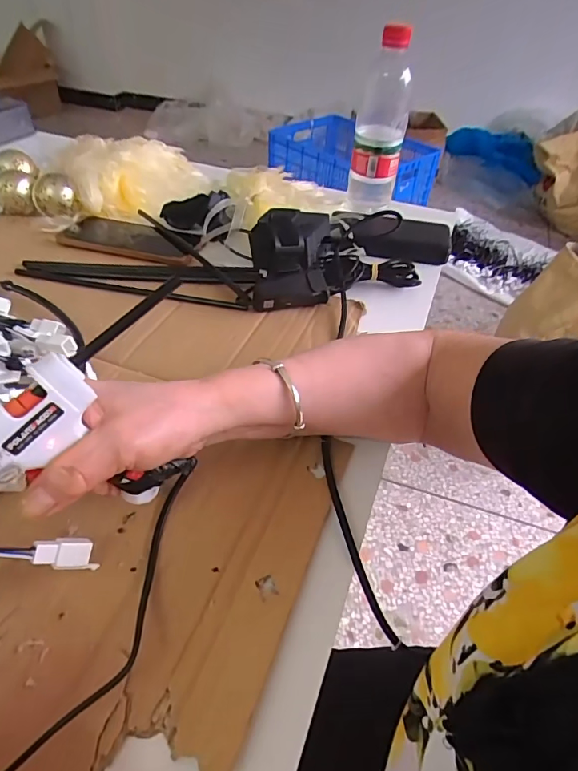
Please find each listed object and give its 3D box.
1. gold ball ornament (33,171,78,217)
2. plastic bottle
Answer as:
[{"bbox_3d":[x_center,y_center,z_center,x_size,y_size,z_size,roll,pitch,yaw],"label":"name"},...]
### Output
[{"bbox_3d":[-0.305,-0.247,0.587,0.050,0.043,0.050,-27,53,-27],"label":"gold ball ornament"},{"bbox_3d":[0.116,-0.335,0.568,0.061,0.180,0.061,8,46,4],"label":"plastic bottle"}]

